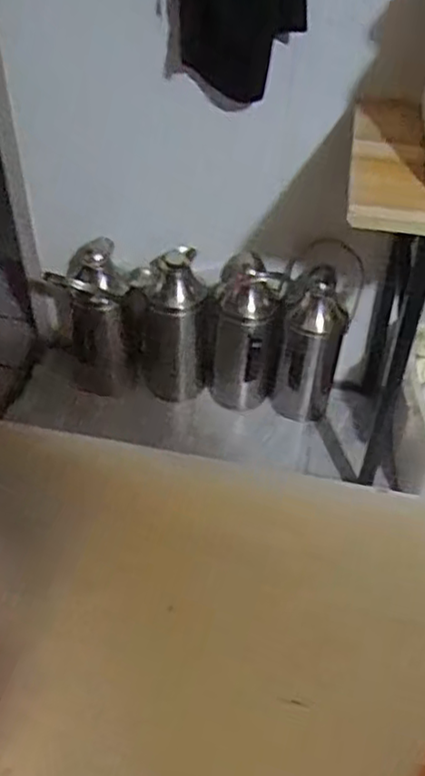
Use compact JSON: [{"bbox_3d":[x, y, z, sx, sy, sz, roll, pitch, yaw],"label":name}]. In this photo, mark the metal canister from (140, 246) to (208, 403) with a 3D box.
[{"bbox_3d":[-0.092,-0.130,1.627,0.165,0.361,0.134,-4,45,-6],"label":"metal canister"}]

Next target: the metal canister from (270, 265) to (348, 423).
[{"bbox_3d":[0.236,-0.090,1.682,0.140,0.400,0.148,13,46,10],"label":"metal canister"}]

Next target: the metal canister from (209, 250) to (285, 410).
[{"bbox_3d":[0.081,-0.130,1.645,0.155,0.401,0.151,3,45,1],"label":"metal canister"}]

